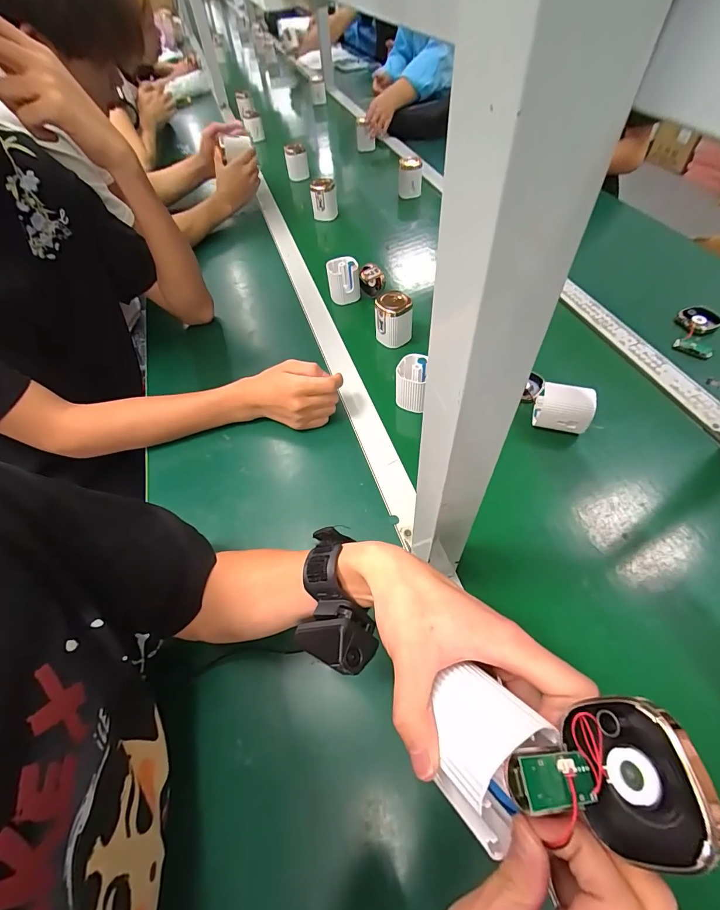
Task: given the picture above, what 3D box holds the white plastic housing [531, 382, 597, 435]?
[{"bbox_3d":[0.273,-0.060,0.526,0.067,0.059,0.047,18,58,16],"label":"white plastic housing"}]

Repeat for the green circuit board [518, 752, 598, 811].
[{"bbox_3d":[0.084,0.136,0.163,0.036,0.006,0.017,15,52,-22],"label":"green circuit board"}]

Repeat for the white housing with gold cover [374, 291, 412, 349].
[{"bbox_3d":[0.056,-0.227,0.656,0.059,0.078,0.058,0,55,4],"label":"white housing with gold cover"}]

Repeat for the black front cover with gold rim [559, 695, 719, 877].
[{"bbox_3d":[0.112,0.130,0.157,0.019,0.050,0.053,23,44,-35],"label":"black front cover with gold rim"}]

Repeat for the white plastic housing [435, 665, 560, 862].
[{"bbox_3d":[0.057,0.138,0.188,0.052,0.039,0.061,-37,60,-20],"label":"white plastic housing"}]

